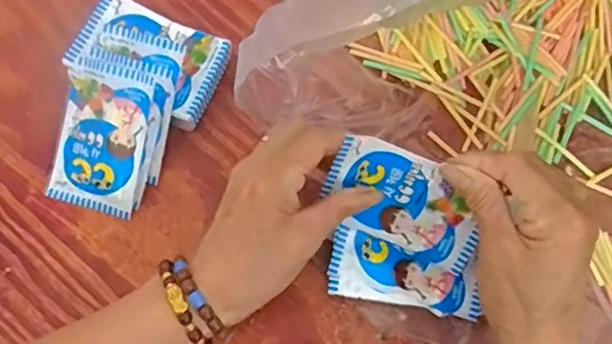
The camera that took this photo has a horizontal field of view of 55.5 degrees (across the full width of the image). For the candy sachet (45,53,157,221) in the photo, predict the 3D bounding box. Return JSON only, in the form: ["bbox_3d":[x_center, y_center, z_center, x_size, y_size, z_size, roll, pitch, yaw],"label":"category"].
[{"bbox_3d":[-0.146,-0.024,0.417,0.064,0.010,0.105,16,98,7],"label":"candy sachet"}]

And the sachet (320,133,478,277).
[{"bbox_3d":[0.063,0.023,0.369,0.098,0.064,0.015,28,30,6],"label":"sachet"}]

